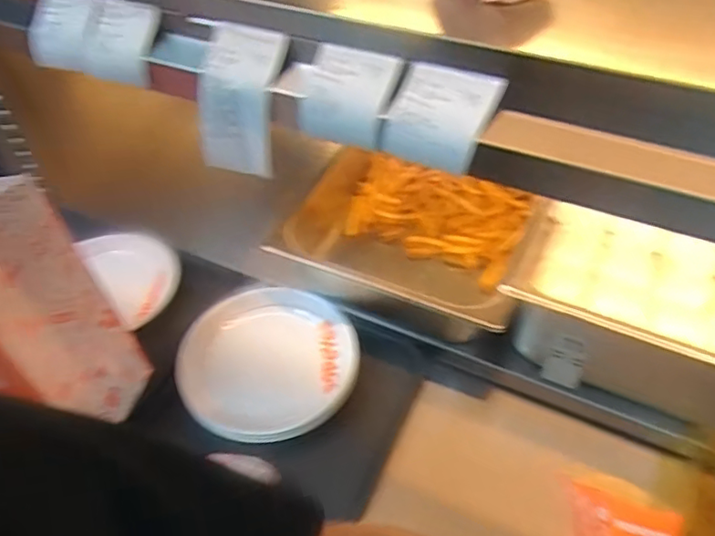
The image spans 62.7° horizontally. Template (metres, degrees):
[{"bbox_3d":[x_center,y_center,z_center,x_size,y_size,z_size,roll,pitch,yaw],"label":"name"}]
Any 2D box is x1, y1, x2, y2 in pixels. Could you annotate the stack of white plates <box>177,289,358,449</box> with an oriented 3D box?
[{"bbox_3d":[-0.111,0.116,0.754,0.204,0.026,0.231,24,45,9],"label":"stack of white plates"}]

